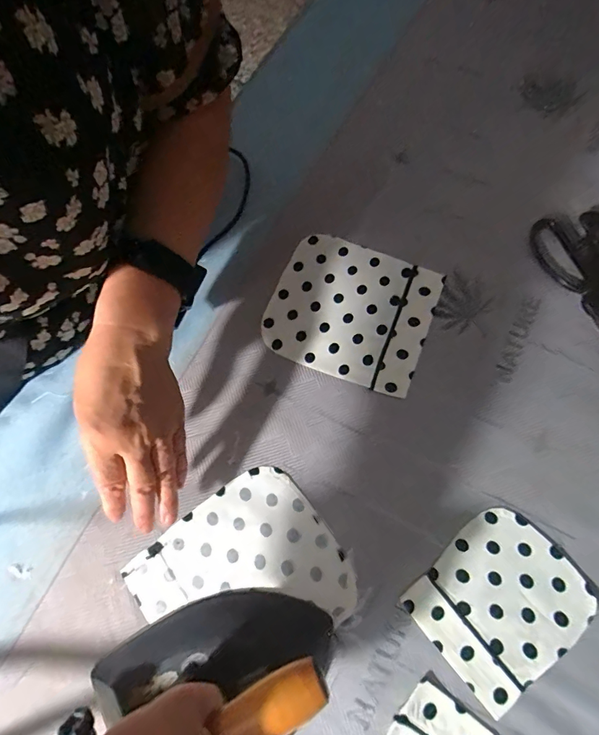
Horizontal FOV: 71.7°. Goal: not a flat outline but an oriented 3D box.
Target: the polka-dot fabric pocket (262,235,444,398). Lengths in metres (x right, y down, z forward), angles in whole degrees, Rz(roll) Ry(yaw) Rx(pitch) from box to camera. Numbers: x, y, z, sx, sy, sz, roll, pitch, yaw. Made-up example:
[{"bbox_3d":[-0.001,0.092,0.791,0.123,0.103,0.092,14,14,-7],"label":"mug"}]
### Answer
[{"bbox_3d":[0.055,-0.063,0.456,0.169,0.006,0.155,20,74,8],"label":"polka-dot fabric pocket"}]

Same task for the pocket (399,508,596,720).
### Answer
[{"bbox_3d":[0.176,0.205,0.365,0.136,0.006,0.116,-39,74,-10],"label":"pocket"}]

